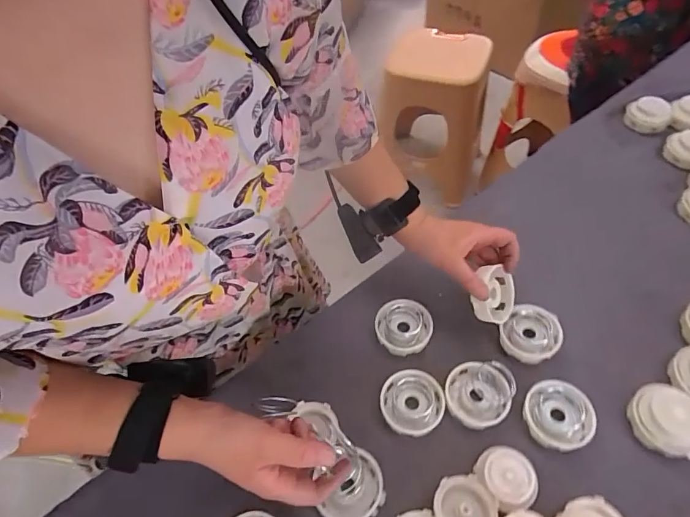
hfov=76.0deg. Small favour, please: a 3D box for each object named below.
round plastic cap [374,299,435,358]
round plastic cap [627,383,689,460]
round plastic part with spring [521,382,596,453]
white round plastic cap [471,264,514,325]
[{"bbox_3d":[0.066,0.075,0.493,0.061,0.010,0.062,-2,55,2],"label":"round plastic cap"},{"bbox_3d":[0.299,0.150,0.410,0.059,0.040,0.063,-2,55,2],"label":"round plastic cap"},{"bbox_3d":[0.207,0.153,0.428,0.058,0.025,0.061,-2,55,2],"label":"round plastic part with spring"},{"bbox_3d":[0.159,0.039,0.471,0.016,0.058,0.057,2,82,47],"label":"white round plastic cap"}]

